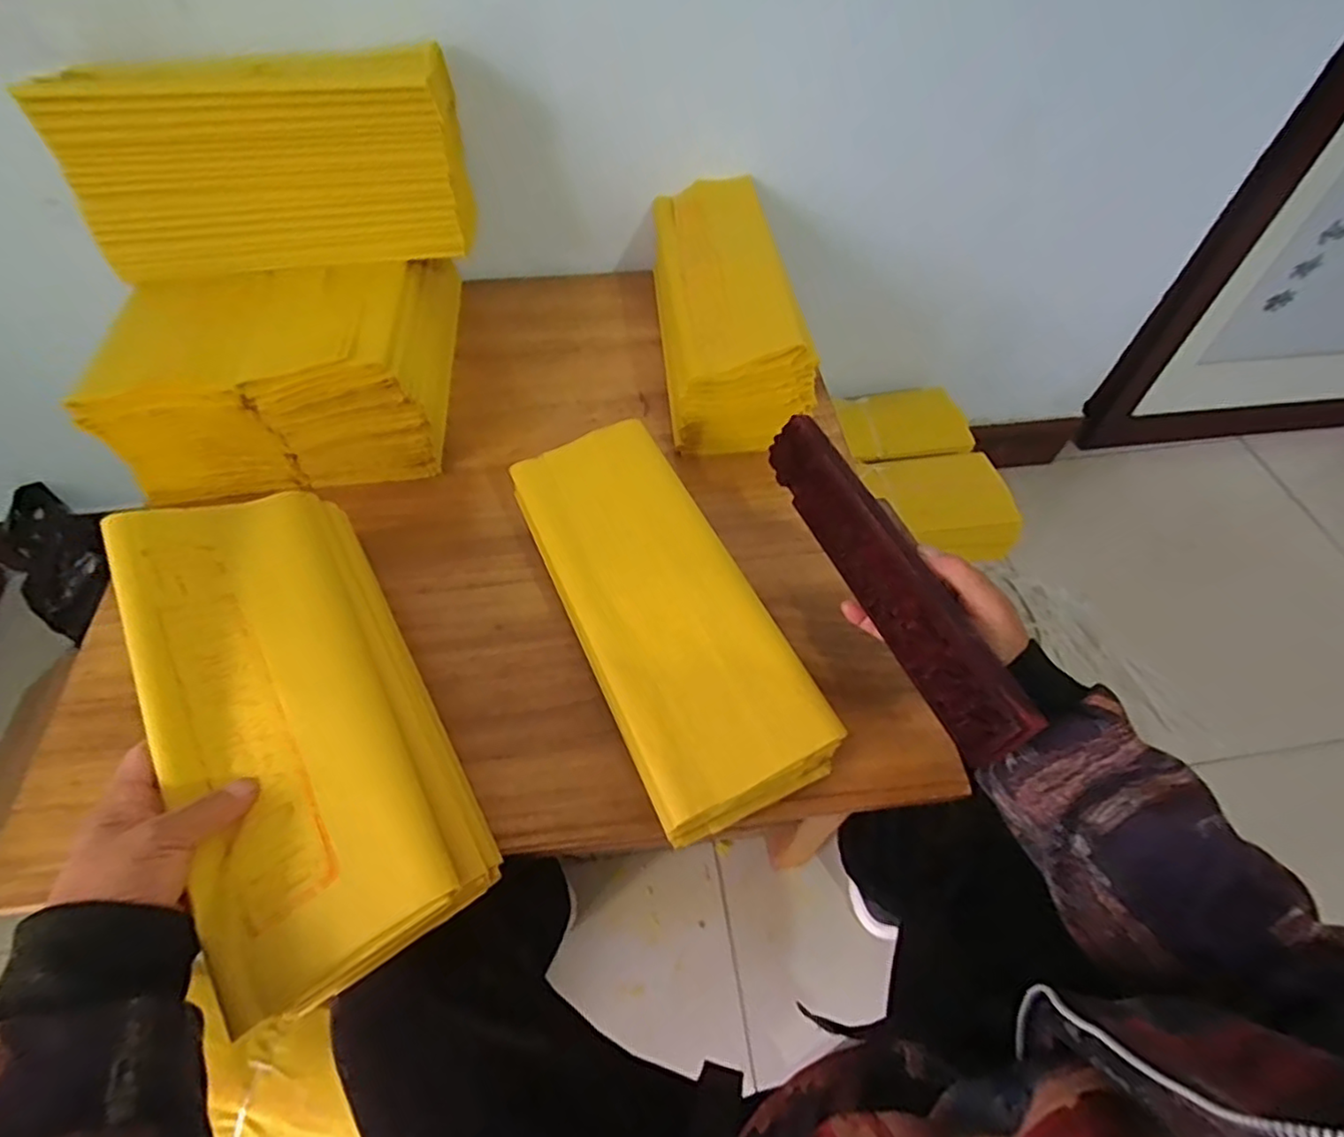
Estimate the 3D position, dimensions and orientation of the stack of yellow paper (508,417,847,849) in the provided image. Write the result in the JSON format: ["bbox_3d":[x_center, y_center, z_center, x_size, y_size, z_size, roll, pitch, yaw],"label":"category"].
[{"bbox_3d":[-0.013,0.033,0.503,0.130,0.082,0.320,-22,60,-14],"label":"stack of yellow paper"}]

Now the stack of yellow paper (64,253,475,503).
[{"bbox_3d":[-0.361,-0.211,0.631,0.282,0.131,0.262,-9,57,-7],"label":"stack of yellow paper"}]

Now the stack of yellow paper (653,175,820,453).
[{"bbox_3d":[0.056,-0.281,0.691,0.130,0.100,0.320,-4,57,-4],"label":"stack of yellow paper"}]

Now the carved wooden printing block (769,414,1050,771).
[{"bbox_3d":[0.132,-0.002,0.409,0.033,0.041,0.251,-17,55,-11],"label":"carved wooden printing block"}]

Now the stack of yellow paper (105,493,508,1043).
[{"bbox_3d":[-0.234,0.090,0.405,0.133,0.080,0.318,-28,64,-18],"label":"stack of yellow paper"}]

